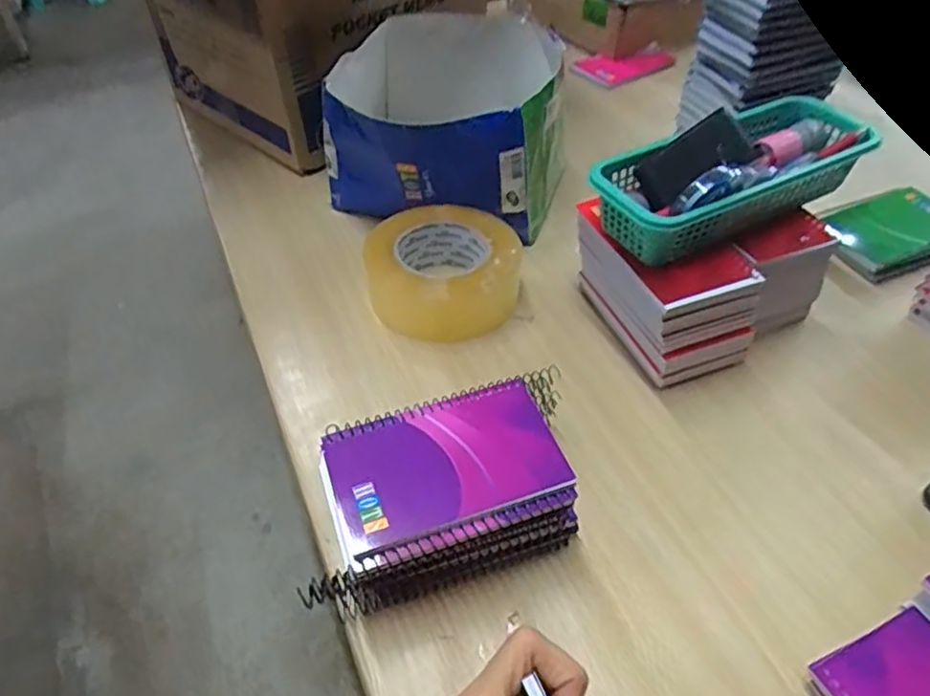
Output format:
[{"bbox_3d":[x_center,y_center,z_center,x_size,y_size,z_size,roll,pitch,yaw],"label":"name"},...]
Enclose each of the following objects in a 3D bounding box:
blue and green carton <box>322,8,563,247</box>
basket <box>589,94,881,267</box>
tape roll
[{"bbox_3d":[-0.015,-0.236,0.667,0.224,0.130,0.257,5,47,6],"label":"blue and green carton"},{"bbox_3d":[0.207,-0.136,0.487,0.238,0.051,0.092,-21,50,-19],"label":"basket"},{"bbox_3d":[-0.020,-0.069,0.564,0.125,0.054,0.119,0,46,0],"label":"tape roll"}]

